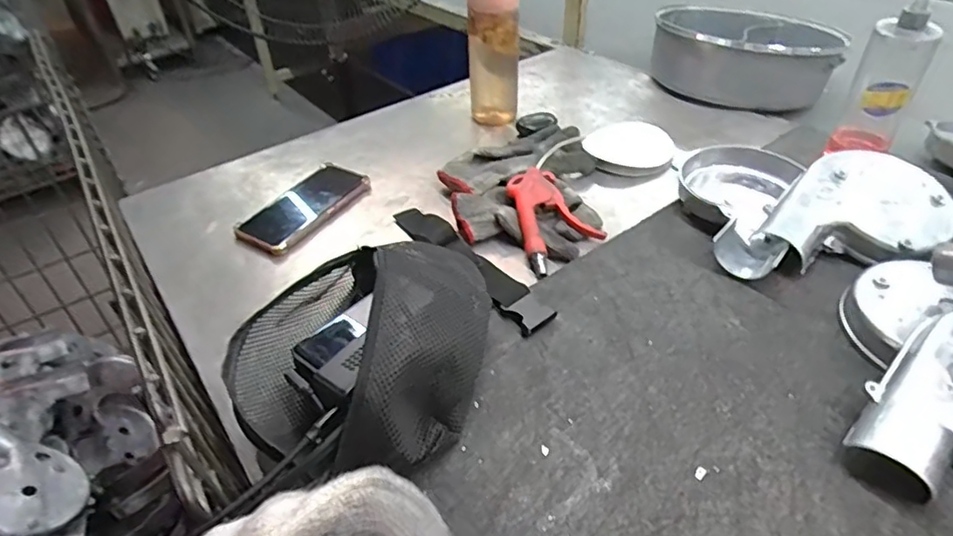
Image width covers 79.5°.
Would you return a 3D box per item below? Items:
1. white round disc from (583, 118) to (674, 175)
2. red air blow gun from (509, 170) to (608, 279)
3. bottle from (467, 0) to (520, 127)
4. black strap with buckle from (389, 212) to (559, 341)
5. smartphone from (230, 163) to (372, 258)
[{"bbox_3d":[0.205,-0.160,0.760,0.106,0.027,0.106,14,43,20],"label":"white round disc"},{"bbox_3d":[0.090,-0.060,0.643,0.094,0.037,0.152,-9,40,-7],"label":"red air blow gun"},{"bbox_3d":[0.026,-0.300,0.808,0.070,0.194,0.061,0,40,5],"label":"bottle"},{"bbox_3d":[-0.018,-0.013,0.611,0.043,0.023,0.254,-28,46,-26],"label":"black strap with buckle"},{"bbox_3d":[-0.208,-0.078,0.703,0.078,0.020,0.175,19,45,25],"label":"smartphone"}]

